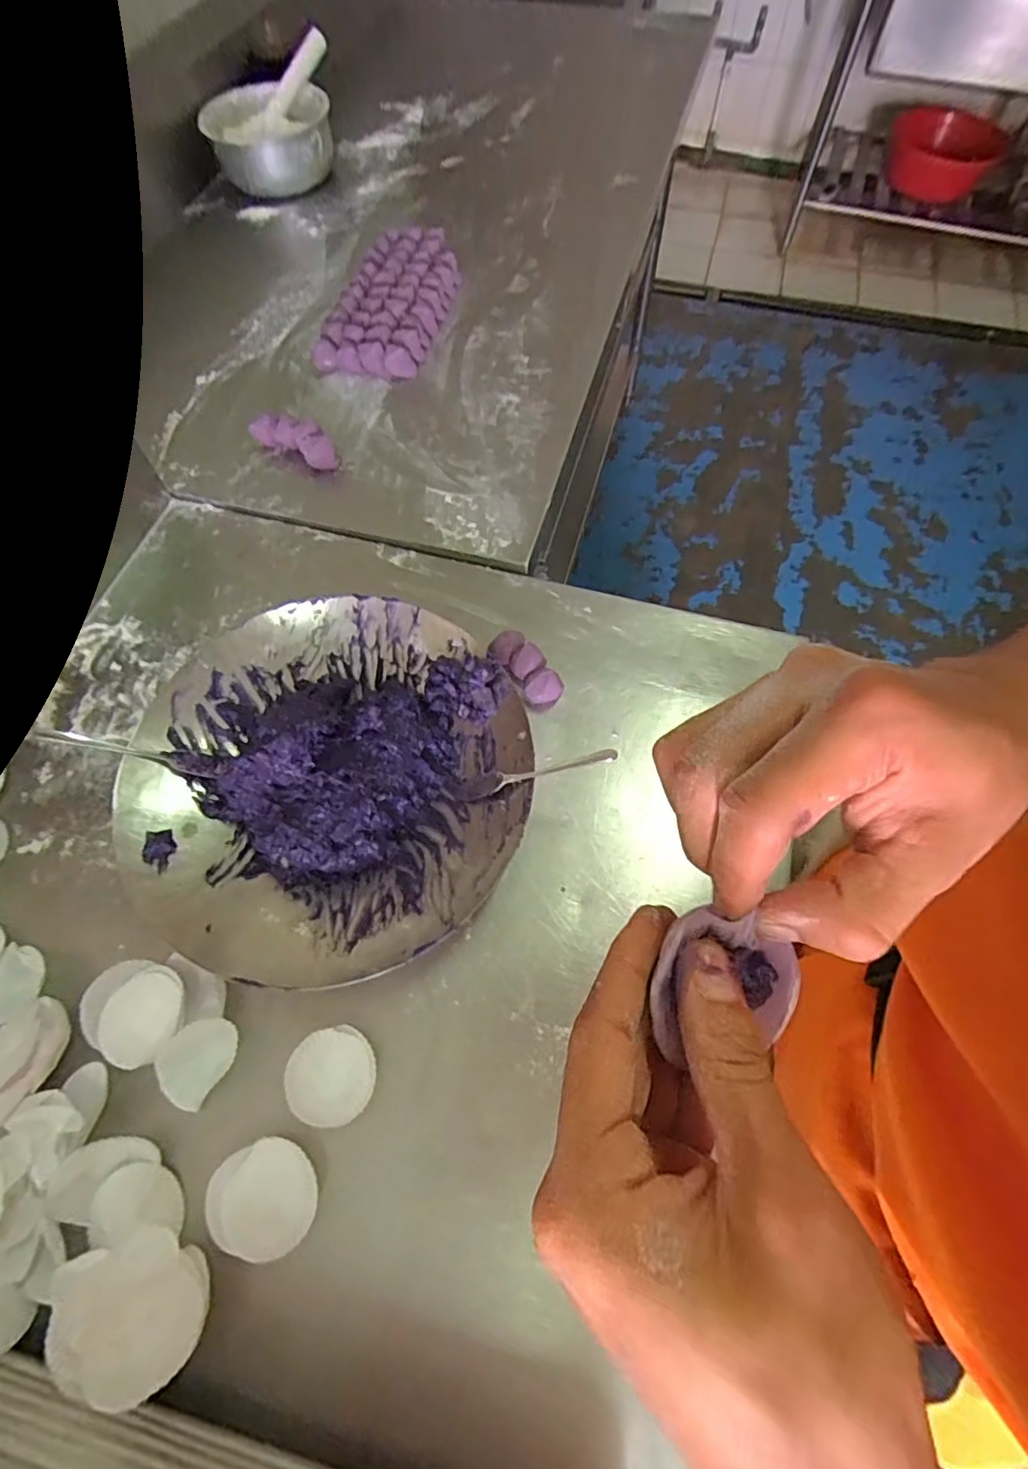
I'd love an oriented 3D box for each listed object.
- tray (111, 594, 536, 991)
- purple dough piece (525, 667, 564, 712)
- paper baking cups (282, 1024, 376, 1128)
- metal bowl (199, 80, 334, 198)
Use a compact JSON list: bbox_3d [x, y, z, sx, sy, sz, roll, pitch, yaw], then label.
[{"bbox_3d":[-0.143,0.034,0.483,0.301,0.075,0.299,0,66,1],"label":"tray"},{"bbox_3d":[0.027,-0.041,0.540,0.033,0.028,0.030,0,66,1],"label":"purple dough piece"},{"bbox_3d":[-0.126,0.234,0.408,0.056,0.013,0.058,0,66,1],"label":"paper baking cups"},{"bbox_3d":[-0.373,-0.922,0.919,0.178,0.074,0.178,-6,66,-2],"label":"metal bowl"}]

